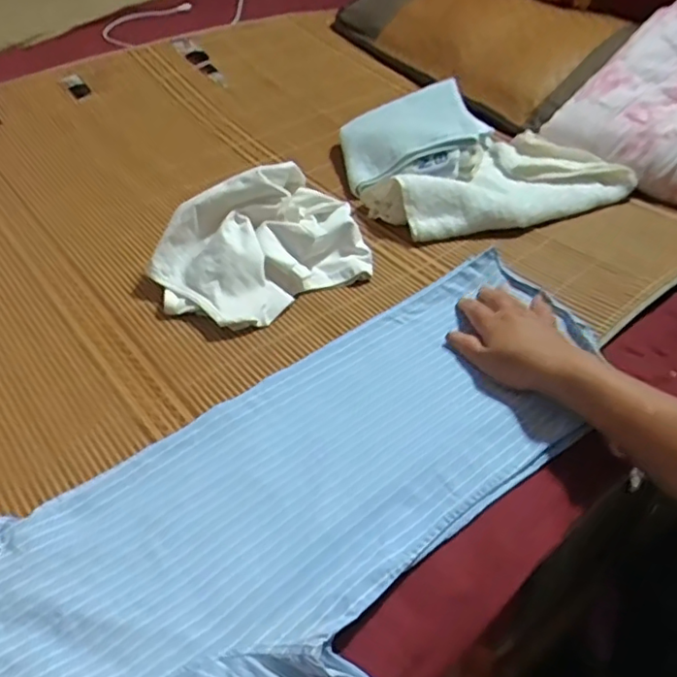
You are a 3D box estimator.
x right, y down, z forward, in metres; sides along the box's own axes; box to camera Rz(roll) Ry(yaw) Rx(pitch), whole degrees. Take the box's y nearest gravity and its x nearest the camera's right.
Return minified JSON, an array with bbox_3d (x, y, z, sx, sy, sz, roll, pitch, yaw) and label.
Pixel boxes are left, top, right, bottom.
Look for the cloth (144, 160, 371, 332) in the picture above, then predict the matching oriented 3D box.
[{"bbox_3d":[-0.083,-0.110,0.729,0.246,0.101,0.155,-27,51,-28],"label":"cloth"}]

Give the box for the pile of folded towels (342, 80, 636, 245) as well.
[{"bbox_3d":[0.198,-0.260,0.891,0.352,0.086,0.285,-9,44,-12],"label":"pile of folded towels"}]

